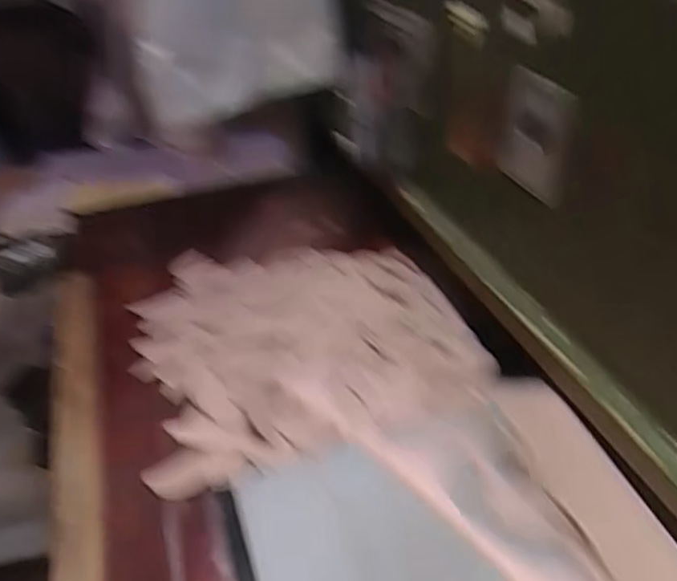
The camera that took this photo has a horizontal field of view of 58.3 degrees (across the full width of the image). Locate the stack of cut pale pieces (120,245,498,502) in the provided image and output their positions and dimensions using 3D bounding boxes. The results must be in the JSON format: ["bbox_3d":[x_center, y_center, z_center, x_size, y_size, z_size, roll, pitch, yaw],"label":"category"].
[{"bbox_3d":[-0.038,0.036,0.628,0.326,0.031,0.320,-11,35,-12],"label":"stack of cut pale pieces"}]

